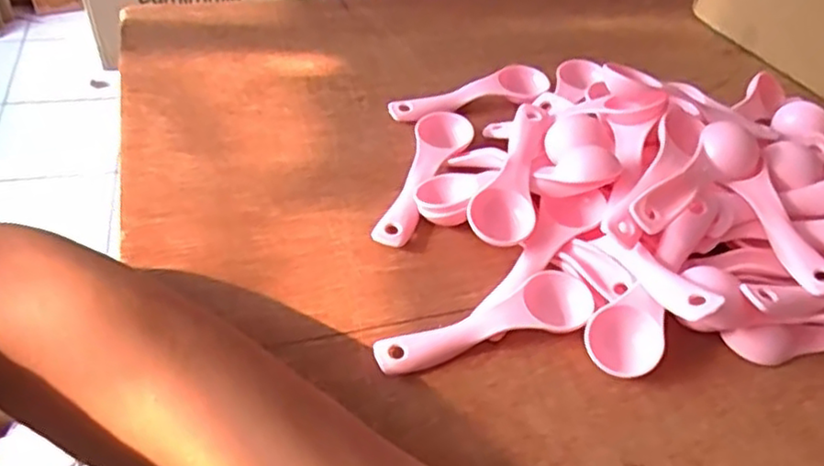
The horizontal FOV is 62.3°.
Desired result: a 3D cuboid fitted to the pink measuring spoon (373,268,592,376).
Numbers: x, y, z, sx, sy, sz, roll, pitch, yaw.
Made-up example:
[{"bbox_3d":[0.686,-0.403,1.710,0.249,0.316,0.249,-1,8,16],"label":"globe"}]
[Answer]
[{"bbox_3d":[0.039,0.049,0.347,0.116,0.017,0.033,-17,51,-19],"label":"pink measuring spoon"}]

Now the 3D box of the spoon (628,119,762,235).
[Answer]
[{"bbox_3d":[0.154,-0.030,0.372,0.108,0.017,0.031,-32,58,-30],"label":"spoon"}]

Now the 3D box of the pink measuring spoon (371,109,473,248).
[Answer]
[{"bbox_3d":[0.006,-0.036,0.418,0.032,0.016,0.117,18,49,11],"label":"pink measuring spoon"}]

